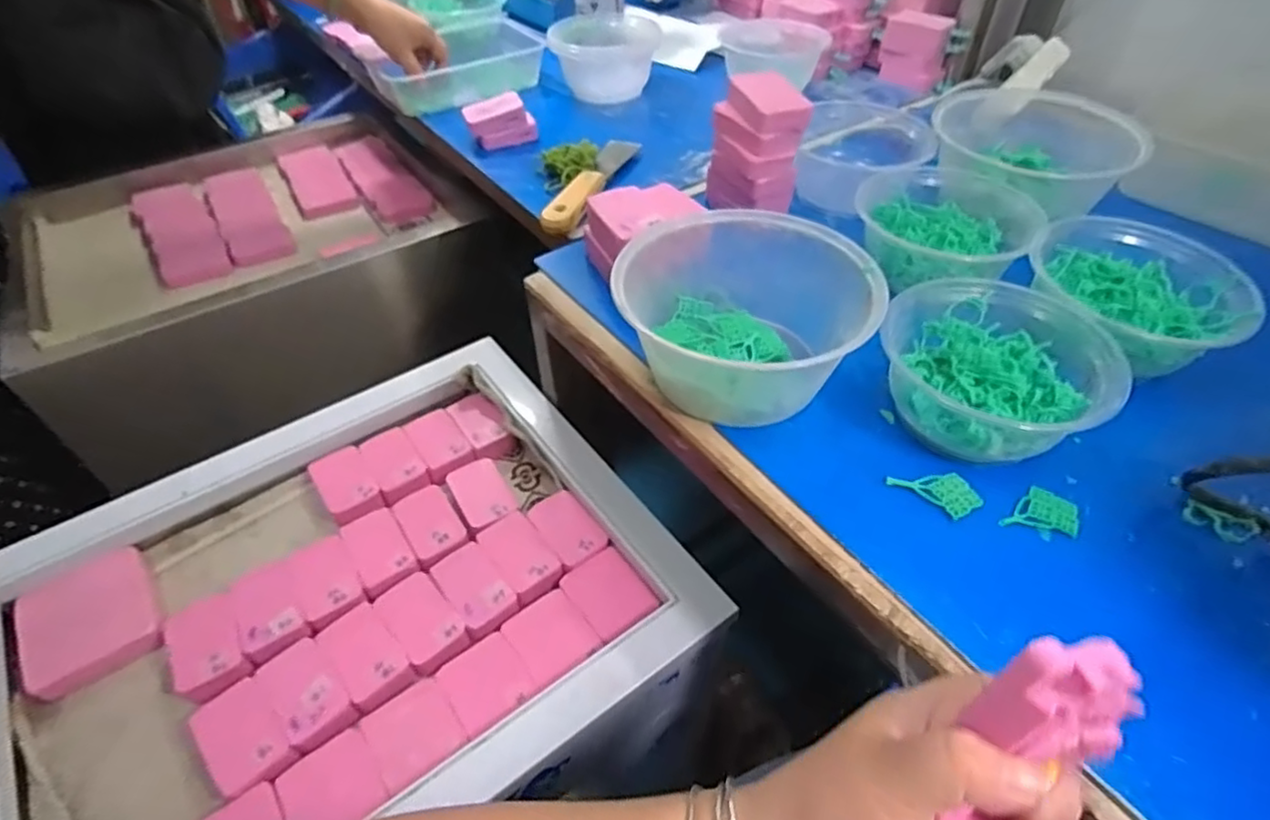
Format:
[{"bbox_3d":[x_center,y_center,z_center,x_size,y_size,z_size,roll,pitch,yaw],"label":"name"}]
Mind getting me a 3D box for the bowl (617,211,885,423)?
[{"bbox_3d":[0.078,-0.068,0.452,0.166,0.076,0.141,26,52,23],"label":"bowl"}]

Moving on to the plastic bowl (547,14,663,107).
[{"bbox_3d":[-0.039,-0.452,0.832,0.133,0.075,0.110,-3,47,-2],"label":"plastic bowl"}]

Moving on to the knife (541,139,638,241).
[{"bbox_3d":[-0.043,-0.227,0.657,0.039,0.024,0.178,14,49,14],"label":"knife"}]

